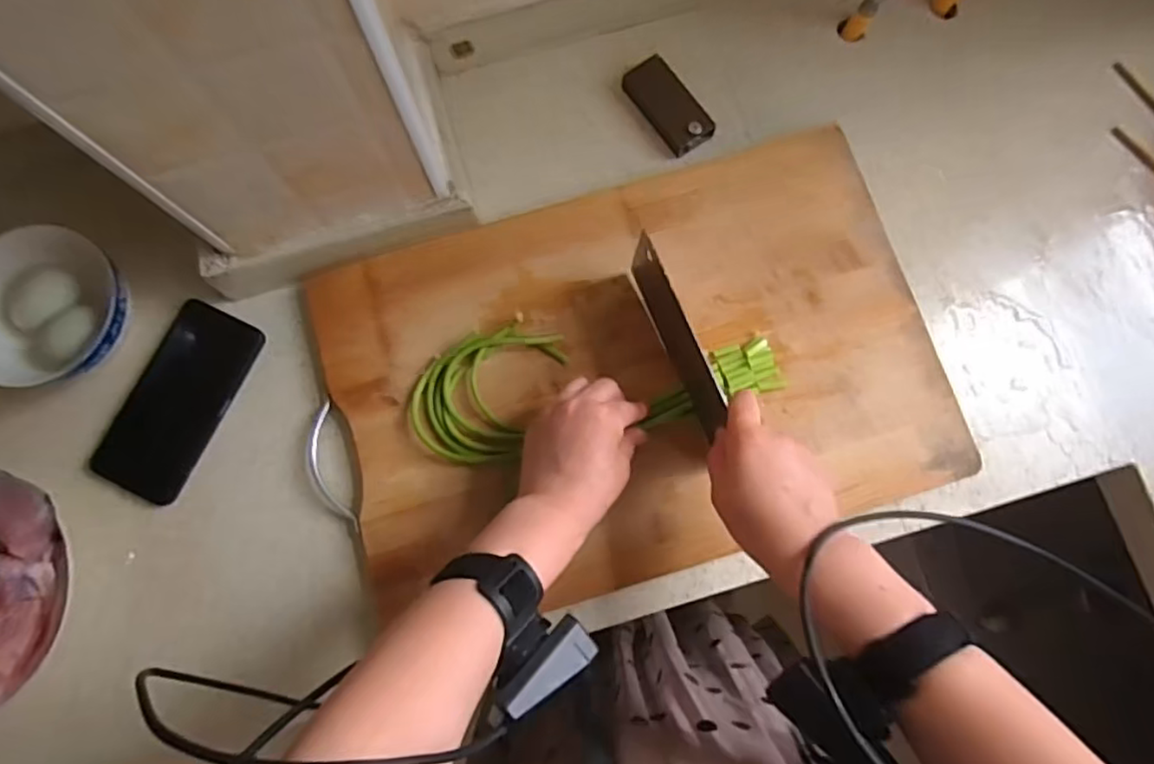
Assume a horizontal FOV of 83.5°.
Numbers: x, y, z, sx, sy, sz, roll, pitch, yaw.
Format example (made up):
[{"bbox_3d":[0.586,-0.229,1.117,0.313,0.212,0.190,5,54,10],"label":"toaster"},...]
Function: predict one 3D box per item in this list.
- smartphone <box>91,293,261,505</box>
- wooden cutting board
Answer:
[{"bbox_3d":[-0.334,0.014,0.544,0.080,0.016,0.161,24,78,5],"label":"smartphone"},{"bbox_3d":[0.049,-0.010,0.537,0.485,0.022,0.322,-16,78,-4],"label":"wooden cutting board"}]

